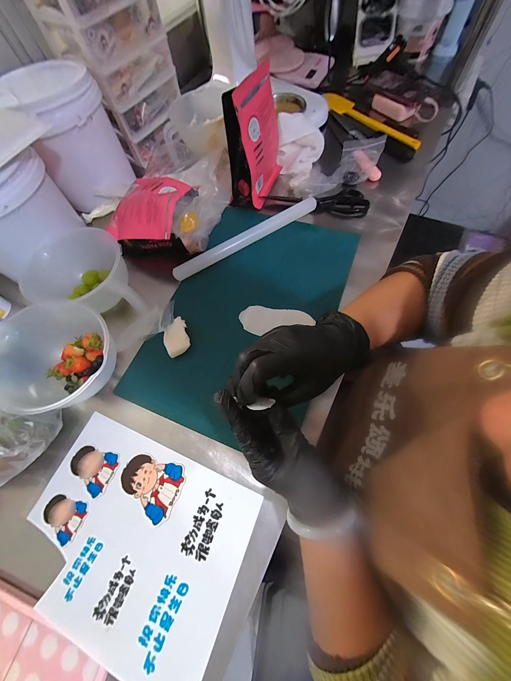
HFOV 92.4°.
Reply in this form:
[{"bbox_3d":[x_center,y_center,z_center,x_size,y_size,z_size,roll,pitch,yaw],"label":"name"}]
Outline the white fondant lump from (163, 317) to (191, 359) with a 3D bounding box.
[{"bbox_3d":[-0.132,-0.007,0.413,0.040,0.020,0.066,-19,66,-3],"label":"white fondant lump"}]

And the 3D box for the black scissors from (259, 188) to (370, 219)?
[{"bbox_3d":[0.129,-0.300,0.528,0.215,0.020,0.070,2,66,6],"label":"black scissors"}]

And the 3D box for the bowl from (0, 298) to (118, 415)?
[{"bbox_3d":[-0.289,0.029,0.359,0.139,0.081,0.149,-2,66,4],"label":"bowl"}]

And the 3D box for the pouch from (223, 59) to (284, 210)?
[{"bbox_3d":[0.001,-0.389,0.482,0.063,0.176,0.155,18,69,12],"label":"pouch"}]

